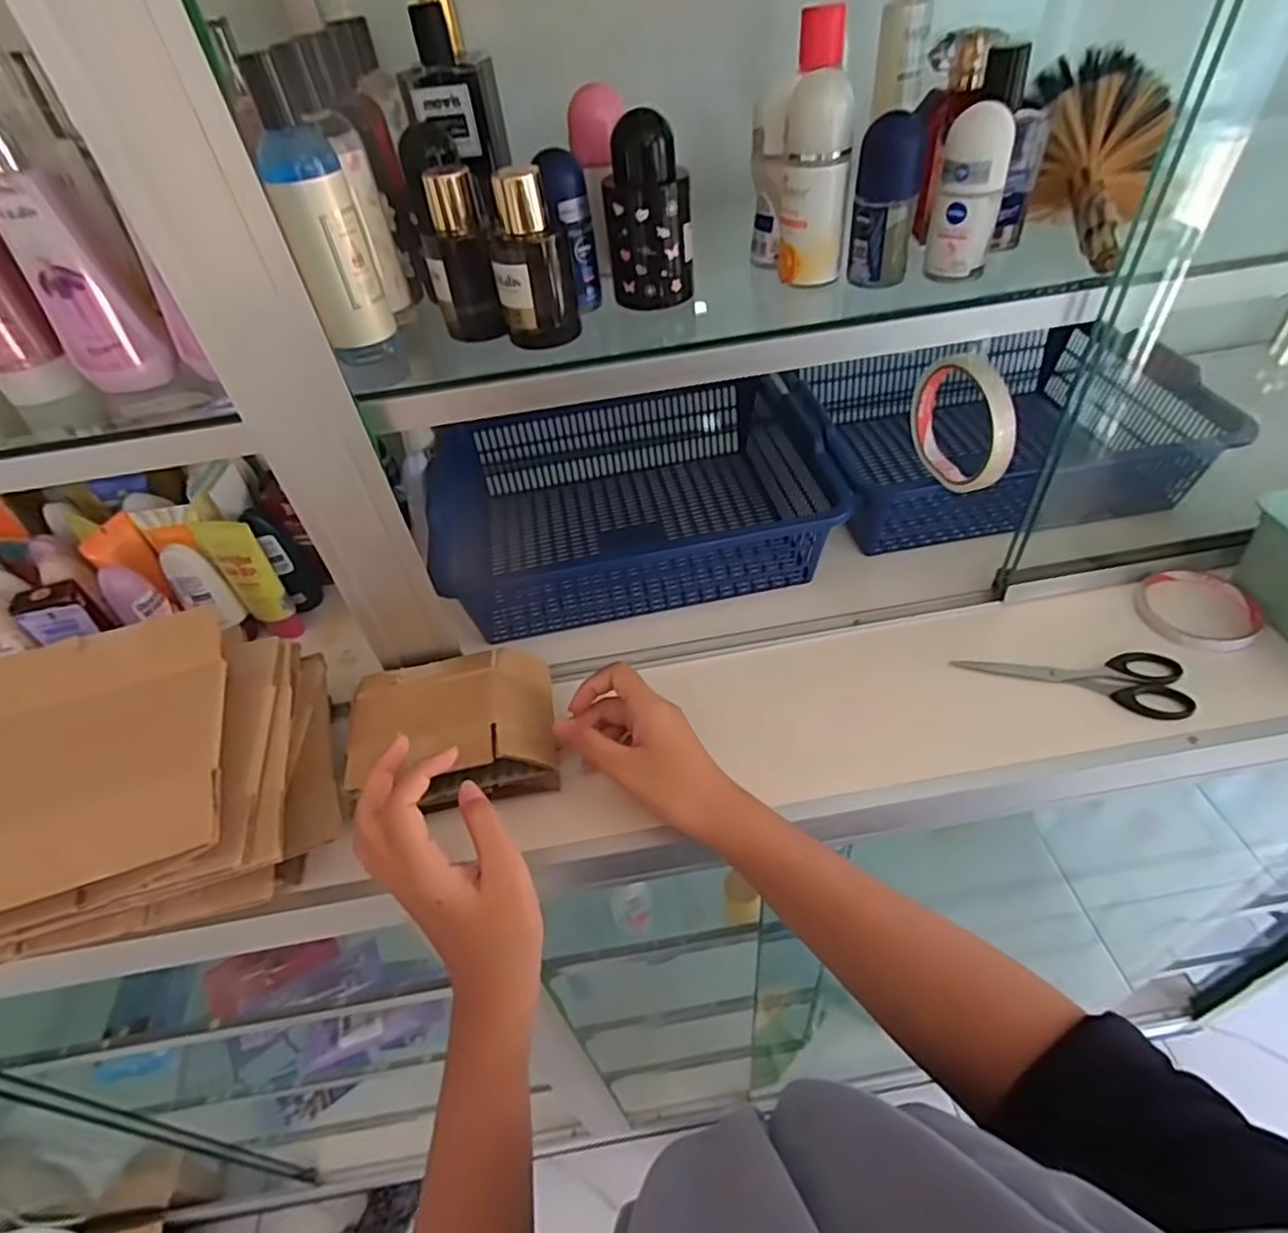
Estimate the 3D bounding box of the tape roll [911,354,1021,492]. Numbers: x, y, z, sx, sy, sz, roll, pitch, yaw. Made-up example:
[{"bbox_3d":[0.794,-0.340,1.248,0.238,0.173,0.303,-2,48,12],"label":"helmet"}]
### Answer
[{"bbox_3d":[0.212,-0.132,0.460,0.013,0.086,0.099,-14,47,-7],"label":"tape roll"}]

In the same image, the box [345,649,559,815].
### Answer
[{"bbox_3d":[-0.130,0.080,0.481,0.130,0.055,0.104,-10,47,-3],"label":"box"}]

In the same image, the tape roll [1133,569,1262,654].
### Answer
[{"bbox_3d":[0.435,-0.007,0.539,0.087,0.011,0.082,-3,47,3],"label":"tape roll"}]

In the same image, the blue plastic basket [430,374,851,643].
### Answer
[{"bbox_3d":[-0.023,-0.120,0.659,0.347,0.094,0.254,-10,47,-3],"label":"blue plastic basket"}]

